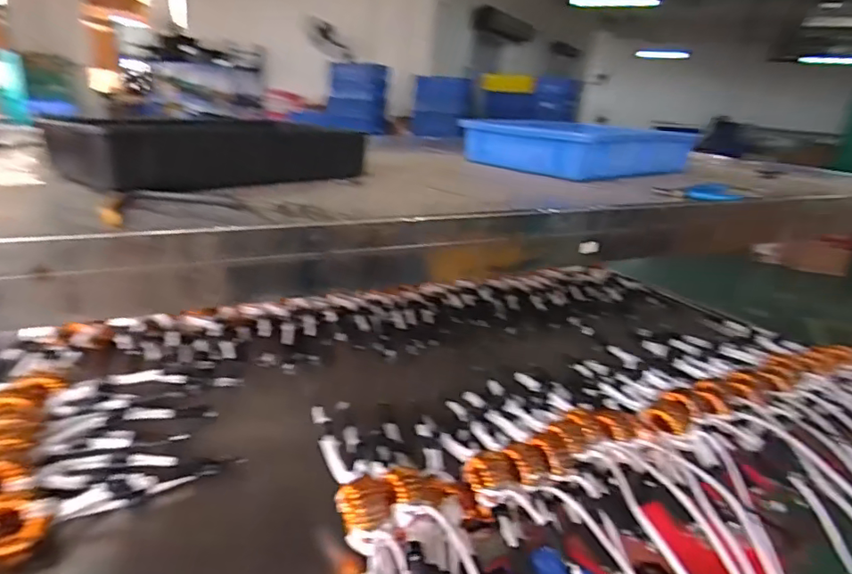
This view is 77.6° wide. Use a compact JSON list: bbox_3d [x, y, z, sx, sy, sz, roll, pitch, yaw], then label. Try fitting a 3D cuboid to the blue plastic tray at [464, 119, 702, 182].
[{"bbox_3d":[0.302,-0.269,1.021,0.382,0.076,0.276,-15,27,-41],"label":"blue plastic tray"}]

